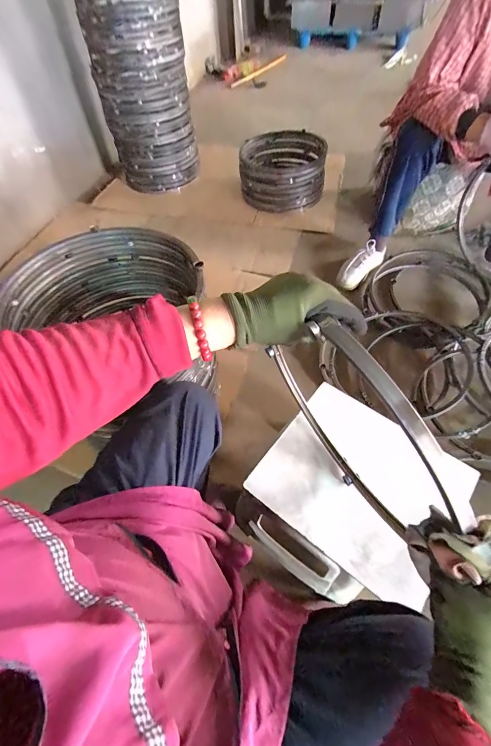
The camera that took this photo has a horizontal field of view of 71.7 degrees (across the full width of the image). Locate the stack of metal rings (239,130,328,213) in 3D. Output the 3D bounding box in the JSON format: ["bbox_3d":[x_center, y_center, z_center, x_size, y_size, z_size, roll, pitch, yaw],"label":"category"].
[{"bbox_3d":[0.171,-0.958,1.589,0.384,0.159,0.418,5,57,6],"label":"stack of metal rings"}]

